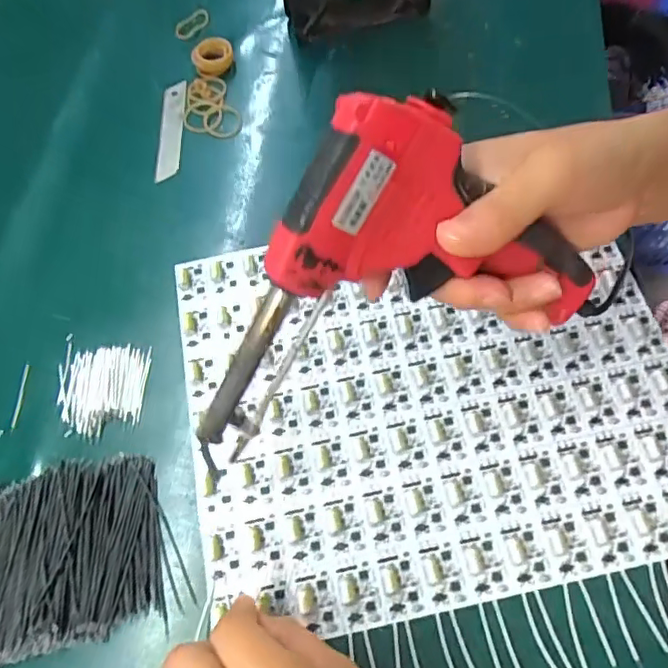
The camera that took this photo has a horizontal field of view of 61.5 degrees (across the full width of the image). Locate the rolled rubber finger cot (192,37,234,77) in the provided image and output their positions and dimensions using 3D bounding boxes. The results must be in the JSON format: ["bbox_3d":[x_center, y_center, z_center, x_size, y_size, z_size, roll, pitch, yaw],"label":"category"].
[{"bbox_3d":[-0.101,-0.230,0.467,0.033,0.016,0.029,-15,64,-3],"label":"rolled rubber finger cot"}]

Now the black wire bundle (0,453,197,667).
[{"bbox_3d":[-0.153,0.120,0.305,0.132,0.016,0.093,-13,64,-2],"label":"black wire bundle"}]

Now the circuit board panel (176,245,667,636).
[{"bbox_3d":[0.058,0.032,0.338,0.286,0.005,0.232,-12,65,-1],"label":"circuit board panel"}]

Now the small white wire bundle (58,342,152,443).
[{"bbox_3d":[-0.147,0.035,0.351,0.056,0.006,0.059,-1,64,3],"label":"small white wire bundle"}]

